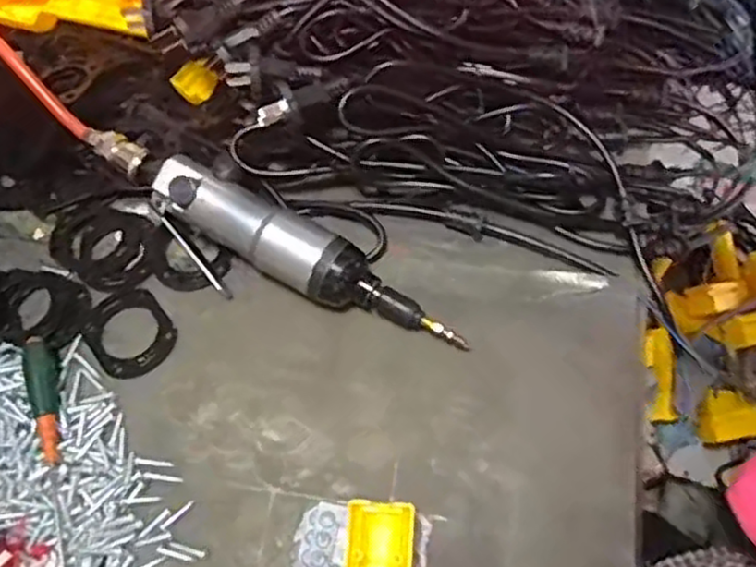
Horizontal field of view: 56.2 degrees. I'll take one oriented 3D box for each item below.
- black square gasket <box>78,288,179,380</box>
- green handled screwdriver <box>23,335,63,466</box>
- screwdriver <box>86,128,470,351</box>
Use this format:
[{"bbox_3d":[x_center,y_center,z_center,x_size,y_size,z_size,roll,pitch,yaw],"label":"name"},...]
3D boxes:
[{"bbox_3d":[-0.156,0.031,0.444,0.048,0.005,0.058,-40,67,-17],"label":"black square gasket"},{"bbox_3d":[-0.194,0.066,0.410,0.013,0.017,0.074,-16,62,-5],"label":"green handled screwdriver"},{"bbox_3d":[-0.071,-0.024,0.440,0.269,0.043,0.052,24,66,15],"label":"screwdriver"}]

